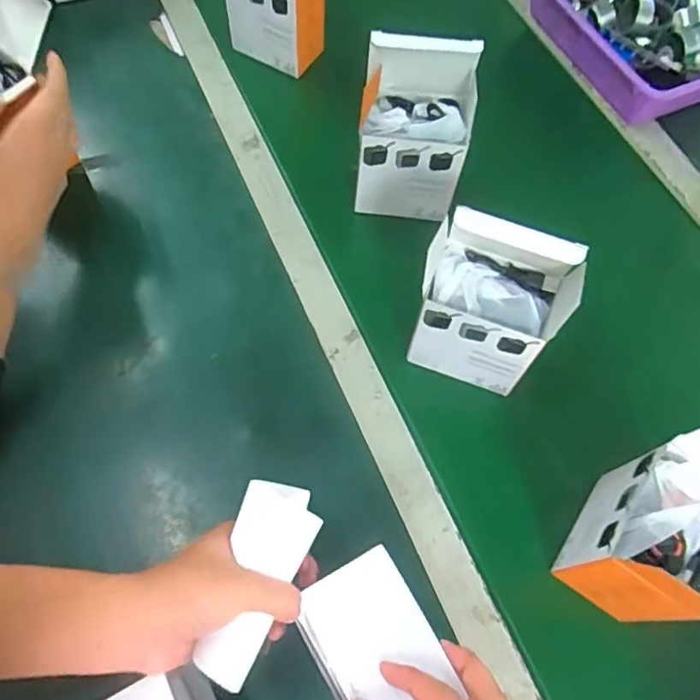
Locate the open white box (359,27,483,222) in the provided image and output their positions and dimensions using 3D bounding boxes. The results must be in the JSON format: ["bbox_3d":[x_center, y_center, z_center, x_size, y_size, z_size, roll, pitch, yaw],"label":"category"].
[{"bbox_3d":[0.062,-0.213,0.553,0.101,0.159,0.078,12,64,2],"label":"open white box"}]

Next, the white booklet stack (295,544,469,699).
[{"bbox_3d":[0.016,0.173,0.334,0.066,0.014,0.095,-29,69,-14],"label":"white booklet stack"}]

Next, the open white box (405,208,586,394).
[{"bbox_3d":[0.117,-0.042,0.491,0.109,0.131,0.094,19,64,5],"label":"open white box"}]

